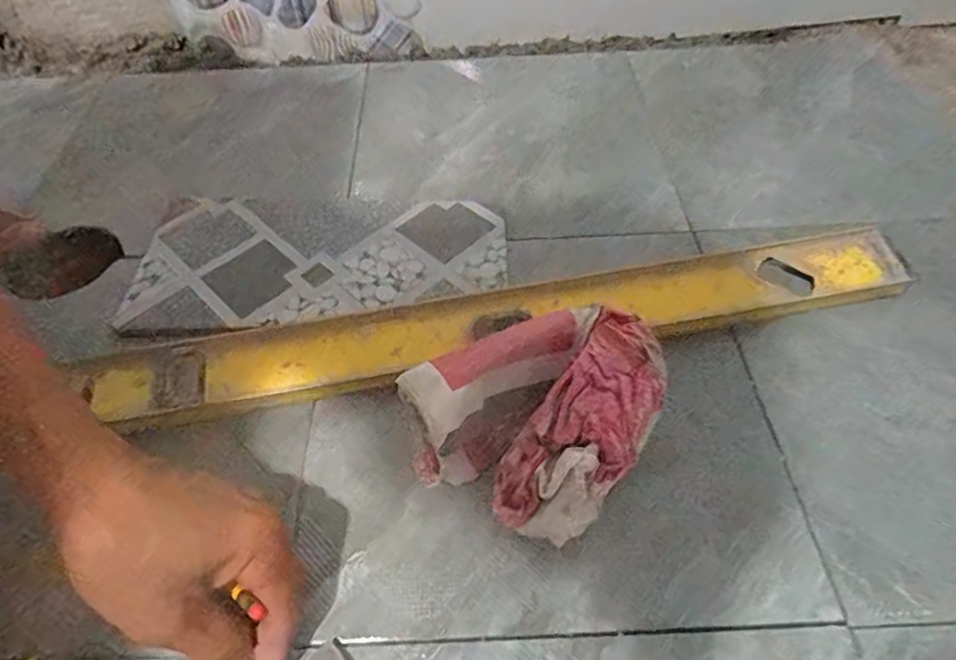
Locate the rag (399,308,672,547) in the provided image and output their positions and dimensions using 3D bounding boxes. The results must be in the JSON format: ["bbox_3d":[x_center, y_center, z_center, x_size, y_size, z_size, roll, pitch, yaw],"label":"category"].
[{"bbox_3d":[0.032,0.046,0.322,0.118,0.085,0.126,29,59,23],"label":"rag"}]

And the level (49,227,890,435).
[{"bbox_3d":[0.029,-0.002,0.398,0.566,0.022,0.057,-9,53,-5],"label":"level"}]

